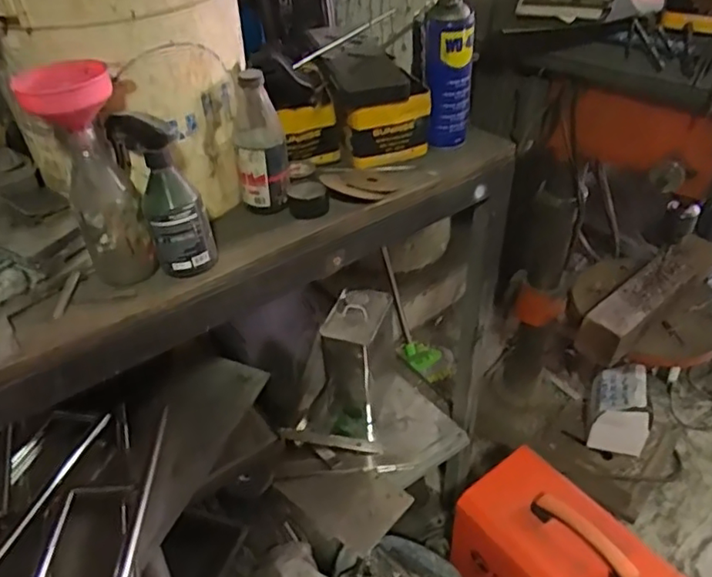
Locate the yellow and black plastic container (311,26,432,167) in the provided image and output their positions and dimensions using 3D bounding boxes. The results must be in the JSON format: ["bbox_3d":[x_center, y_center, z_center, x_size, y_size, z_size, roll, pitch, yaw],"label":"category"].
[{"bbox_3d":[0.019,-0.269,0.866,0.123,0.117,0.163,-14,41,-12],"label":"yellow and black plastic container"}]

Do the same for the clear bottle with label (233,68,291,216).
[{"bbox_3d":[-0.114,-0.170,0.716,0.059,0.163,0.052,-7,40,-4],"label":"clear bottle with label"}]

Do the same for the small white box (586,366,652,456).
[{"bbox_3d":[0.655,0.296,1.511,0.133,0.172,0.147,9,41,15],"label":"small white box"}]

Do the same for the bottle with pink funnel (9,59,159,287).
[{"bbox_3d":[-0.253,-0.103,0.608,0.073,0.220,0.090,-14,41,-12],"label":"bottle with pink funnel"}]

